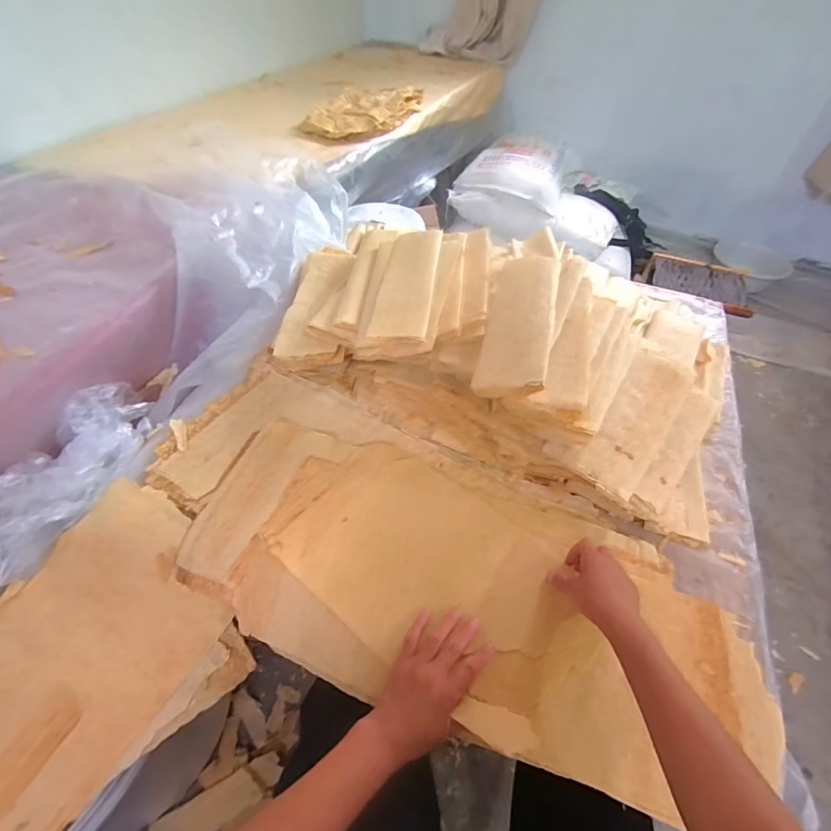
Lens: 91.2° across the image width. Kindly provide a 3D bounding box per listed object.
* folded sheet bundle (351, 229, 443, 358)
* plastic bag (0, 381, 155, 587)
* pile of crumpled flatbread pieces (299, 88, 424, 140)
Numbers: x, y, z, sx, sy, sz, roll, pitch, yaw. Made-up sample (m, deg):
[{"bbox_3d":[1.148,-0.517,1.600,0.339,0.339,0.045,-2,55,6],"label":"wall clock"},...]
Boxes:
[{"bbox_3d":[-0.026,-0.217,0.694,0.120,0.030,0.279,-2,57,17],"label":"folded sheet bundle"},{"bbox_3d":[-0.559,0.074,0.642,0.156,0.106,0.363,11,53,7],"label":"plastic bag"},{"bbox_3d":[-0.154,-1.051,1.385,0.244,0.046,0.504,22,55,15],"label":"pile of crumpled flatbread pieces"}]

